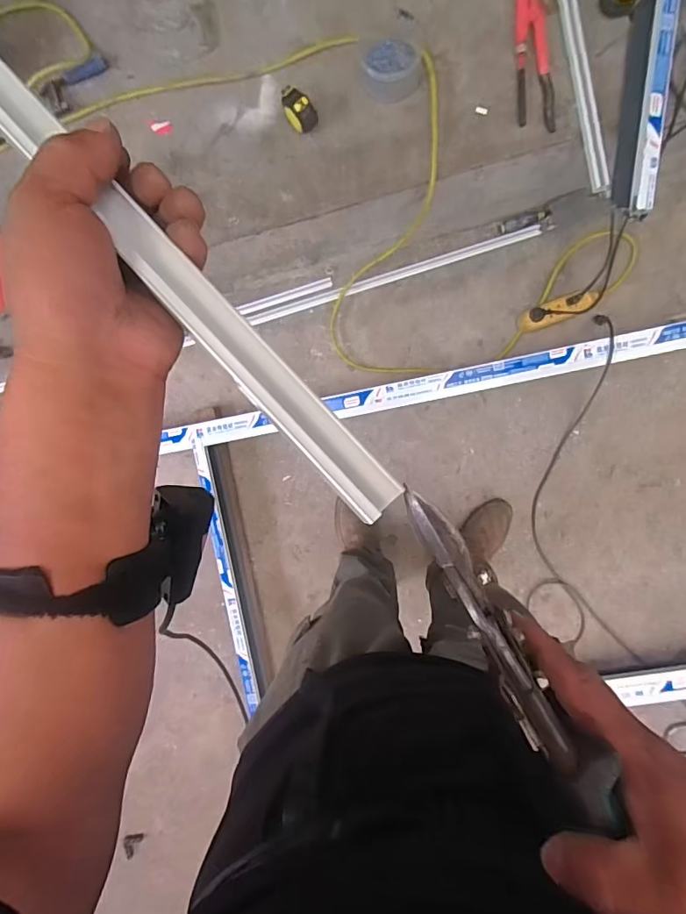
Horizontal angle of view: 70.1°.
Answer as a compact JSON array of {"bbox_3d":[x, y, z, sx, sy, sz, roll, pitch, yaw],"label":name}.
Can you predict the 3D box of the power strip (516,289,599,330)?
[{"bbox_3d":[0.466,-0.321,1.062,0.167,0.029,0.052,-19,91,7],"label":"power strip"}]

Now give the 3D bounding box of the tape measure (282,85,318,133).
[{"bbox_3d":[-0.076,-0.605,0.850,0.052,0.052,0.067,-25,90,7],"label":"tape measure"}]

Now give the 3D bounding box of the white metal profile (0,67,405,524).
[{"bbox_3d":[-0.151,-0.159,0.232,0.497,0.008,0.027,46,64,0],"label":"white metal profile"}]

